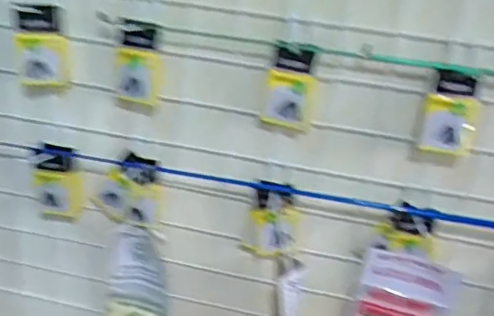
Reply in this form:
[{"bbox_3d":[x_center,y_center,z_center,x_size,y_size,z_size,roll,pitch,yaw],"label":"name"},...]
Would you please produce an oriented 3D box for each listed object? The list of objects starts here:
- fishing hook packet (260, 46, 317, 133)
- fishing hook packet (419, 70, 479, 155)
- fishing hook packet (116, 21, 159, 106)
[{"bbox_3d":[0.051,-0.081,0.665,0.053,0.092,0.019,8,24,2],"label":"fishing hook packet"},{"bbox_3d":[0.225,-0.048,0.640,0.053,0.086,0.016,17,26,22],"label":"fishing hook packet"},{"bbox_3d":[-0.128,-0.110,0.686,0.049,0.094,0.010,8,14,4],"label":"fishing hook packet"}]

